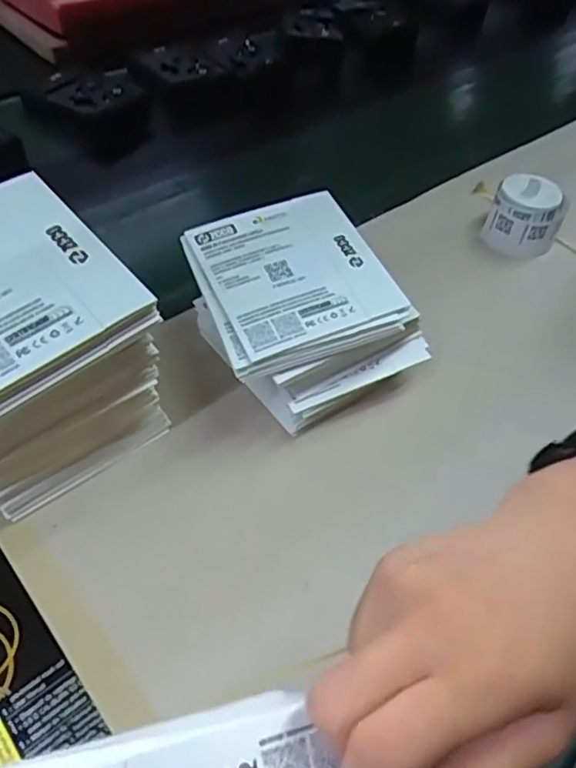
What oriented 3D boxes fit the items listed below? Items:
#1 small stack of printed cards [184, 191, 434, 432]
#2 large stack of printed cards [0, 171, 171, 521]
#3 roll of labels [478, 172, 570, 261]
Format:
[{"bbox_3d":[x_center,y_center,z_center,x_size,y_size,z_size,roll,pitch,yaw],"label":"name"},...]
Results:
[{"bbox_3d":[0.003,-0.050,0.425,0.145,0.090,0.133,-22,55,-21],"label":"small stack of printed cards"},{"bbox_3d":[-0.149,-0.010,0.351,0.109,0.147,0.117,-34,61,-28],"label":"large stack of printed cards"},{"bbox_3d":[0.213,-0.150,0.546,0.060,0.052,0.058,3,50,-3],"label":"roll of labels"}]

